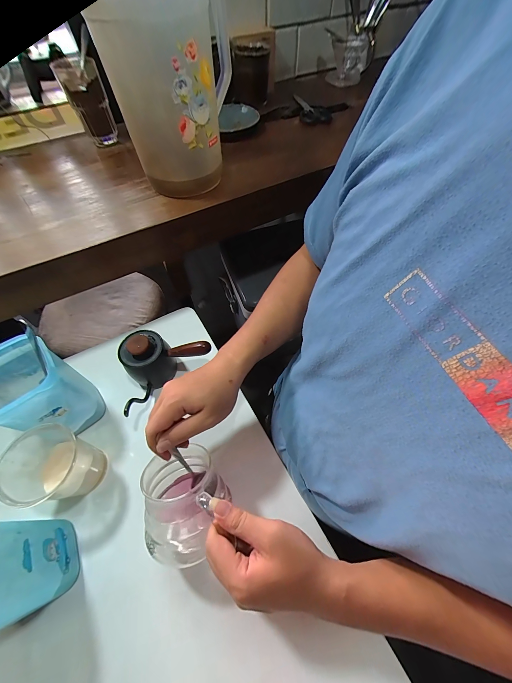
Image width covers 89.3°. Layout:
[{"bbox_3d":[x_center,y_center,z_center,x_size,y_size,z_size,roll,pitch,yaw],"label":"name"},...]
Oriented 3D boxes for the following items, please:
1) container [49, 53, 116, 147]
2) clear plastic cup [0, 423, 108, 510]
[{"bbox_3d":[-0.345,-0.494,0.538,0.073,0.123,0.088,-23,61,-13],"label":"container"},{"bbox_3d":[-0.271,0.172,0.355,0.084,0.097,0.086,-6,59,-3],"label":"clear plastic cup"}]

